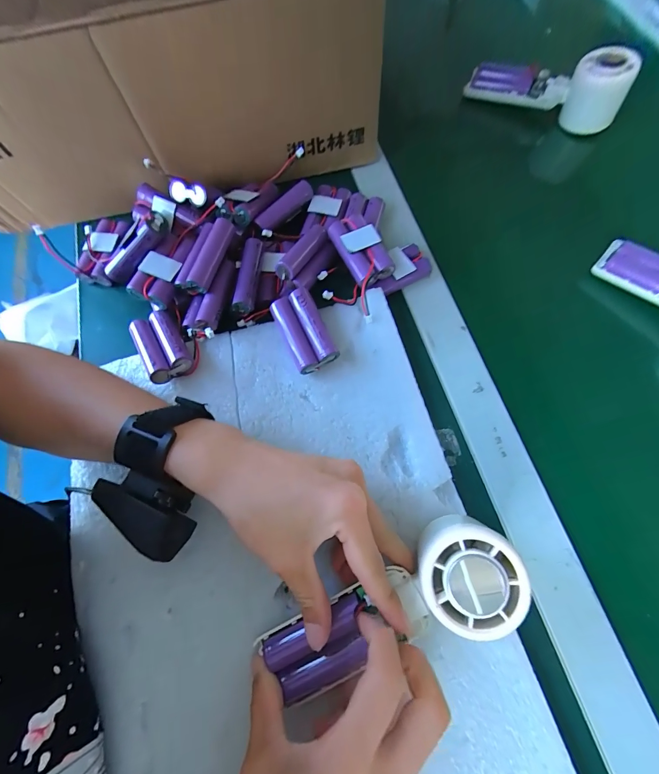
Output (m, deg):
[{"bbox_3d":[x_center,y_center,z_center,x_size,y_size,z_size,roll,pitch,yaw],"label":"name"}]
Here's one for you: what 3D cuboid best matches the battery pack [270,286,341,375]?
[{"bbox_3d":[-0.020,-0.047,0.298,0.036,0.026,0.067,-25,71,-7],"label":"battery pack"}]

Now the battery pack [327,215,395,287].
[{"bbox_3d":[0.028,-0.119,0.319,0.036,0.024,0.067,-25,71,-7],"label":"battery pack"}]

